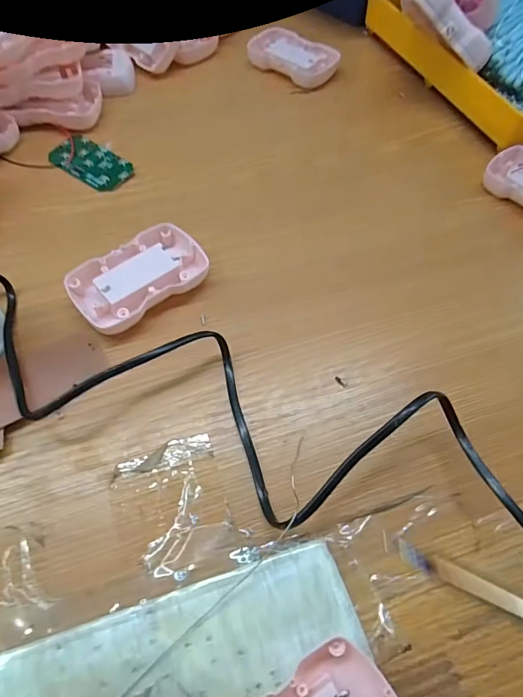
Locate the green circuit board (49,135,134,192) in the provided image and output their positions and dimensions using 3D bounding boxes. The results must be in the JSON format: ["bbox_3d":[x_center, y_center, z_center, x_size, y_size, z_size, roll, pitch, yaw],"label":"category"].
[{"bbox_3d":[-0.143,-0.155,0.357,0.074,0.005,0.039,35,64,16],"label":"green circuit board"}]

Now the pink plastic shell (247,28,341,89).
[{"bbox_3d":[0.031,-0.295,0.435,0.090,0.015,0.057,32,63,14],"label":"pink plastic shell"}]

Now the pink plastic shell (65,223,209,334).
[{"bbox_3d":[-0.082,-0.047,0.292,0.088,0.017,0.054,-34,67,-20],"label":"pink plastic shell"}]

